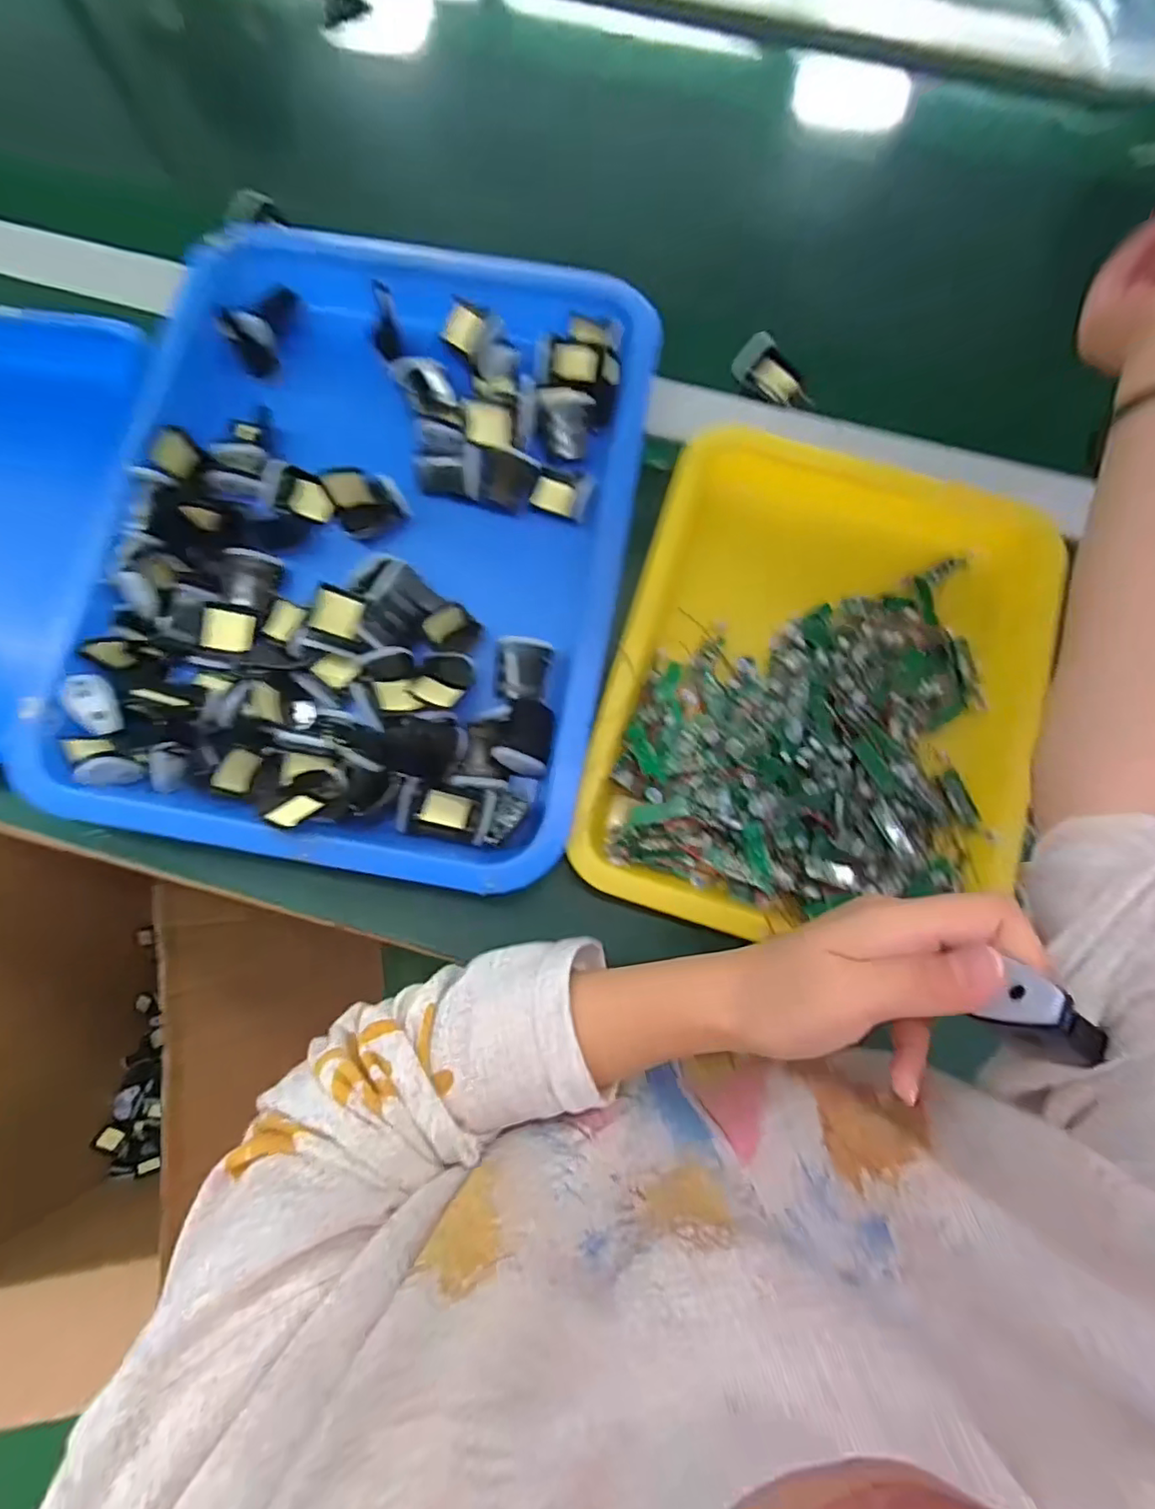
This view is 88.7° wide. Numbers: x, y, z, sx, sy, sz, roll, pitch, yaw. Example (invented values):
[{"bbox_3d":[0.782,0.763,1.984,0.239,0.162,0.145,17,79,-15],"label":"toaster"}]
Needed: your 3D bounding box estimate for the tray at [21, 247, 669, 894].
[{"bbox_3d":[-0.138,-0.154,0.410,0.342,0.056,0.451,9,77,0],"label":"tray"}]

